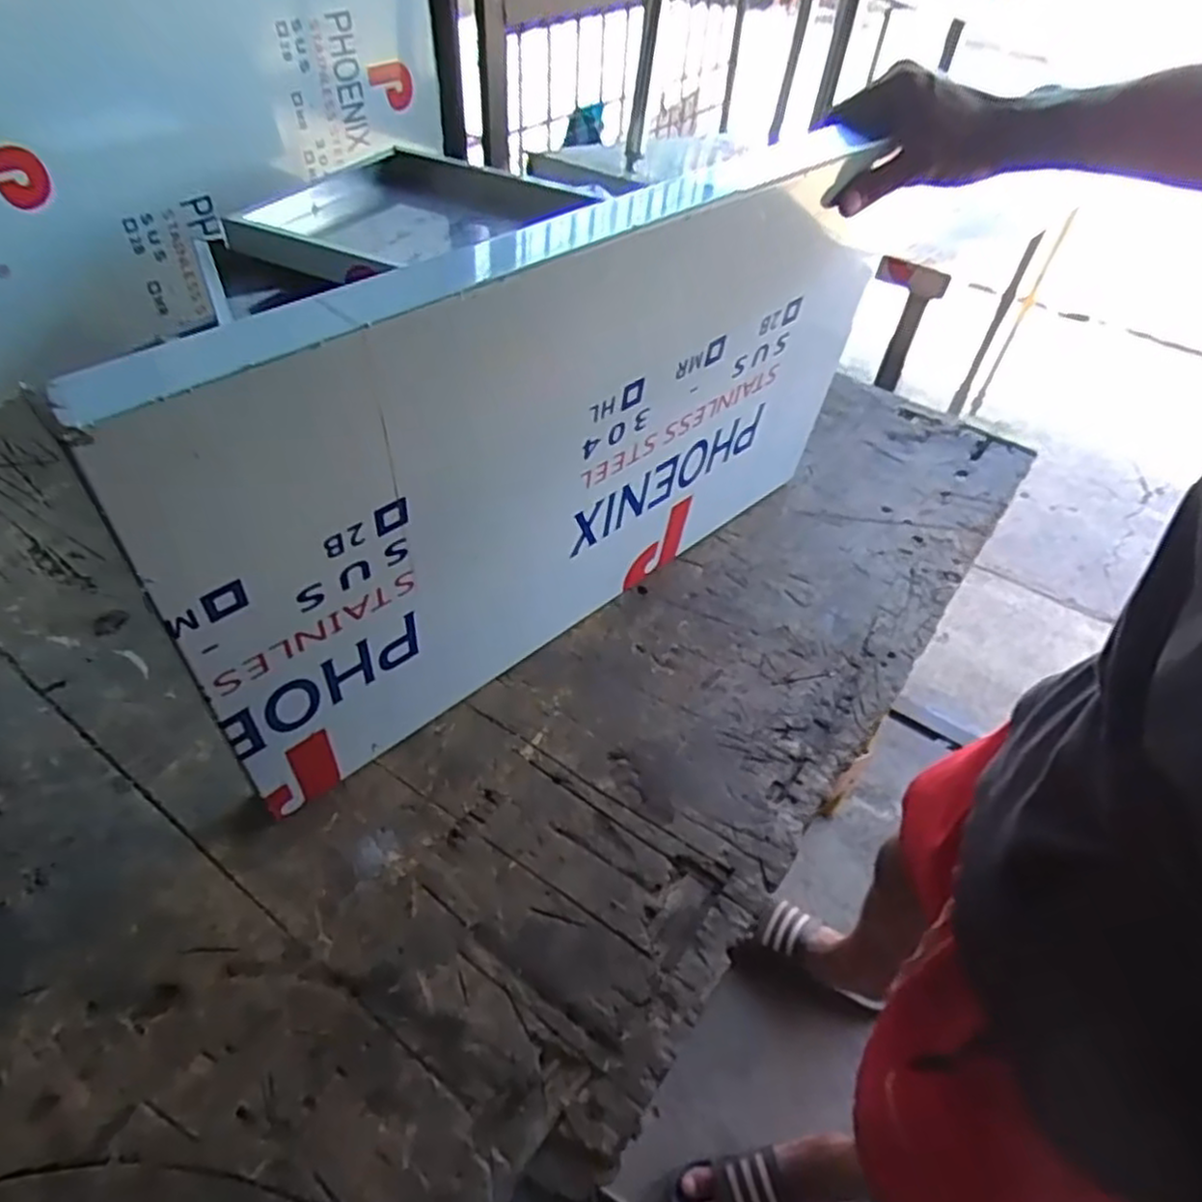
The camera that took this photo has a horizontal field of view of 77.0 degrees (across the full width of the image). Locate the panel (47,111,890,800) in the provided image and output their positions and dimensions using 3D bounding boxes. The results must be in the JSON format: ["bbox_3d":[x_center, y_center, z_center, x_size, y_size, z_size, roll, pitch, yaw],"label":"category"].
[{"bbox_3d":[0.003,-0.103,0.507,0.561,0.338,0.027,-33,63,-32],"label":"panel"}]

